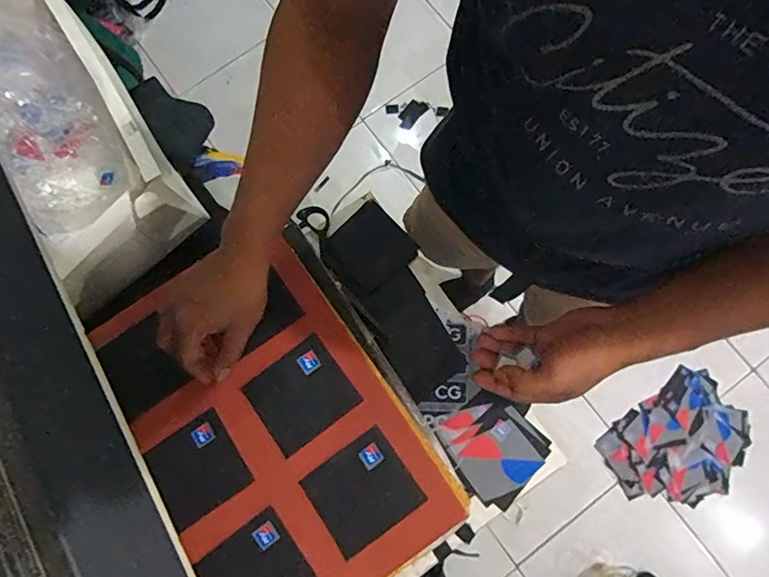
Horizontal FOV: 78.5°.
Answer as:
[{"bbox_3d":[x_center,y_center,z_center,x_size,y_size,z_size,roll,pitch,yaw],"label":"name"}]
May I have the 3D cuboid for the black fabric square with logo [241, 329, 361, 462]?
[{"bbox_3d":[-0.090,0.114,0.507,0.099,0.004,0.089,-37,83,-5],"label":"black fabric square with logo"}]

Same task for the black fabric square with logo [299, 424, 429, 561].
[{"bbox_3d":[-0.023,0.205,0.478,0.098,0.005,0.089,-36,73,-3],"label":"black fabric square with logo"}]

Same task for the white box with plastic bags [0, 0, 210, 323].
[{"bbox_3d":[-0.423,-0.213,0.618,0.222,0.123,0.423,-39,80,-7],"label":"white box with plastic bags"}]

